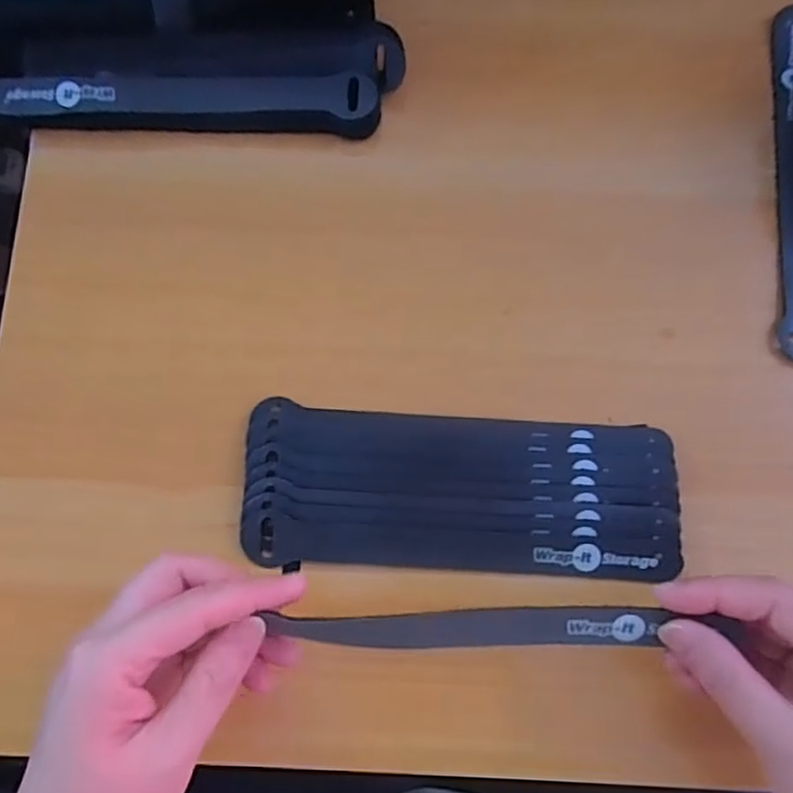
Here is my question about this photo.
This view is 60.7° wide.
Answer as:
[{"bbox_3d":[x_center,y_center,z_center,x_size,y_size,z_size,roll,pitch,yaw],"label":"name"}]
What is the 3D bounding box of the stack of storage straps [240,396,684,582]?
[{"bbox_3d":[0.030,0.045,0.321,0.199,0.013,0.074,4,78,2],"label":"stack of storage straps"}]

